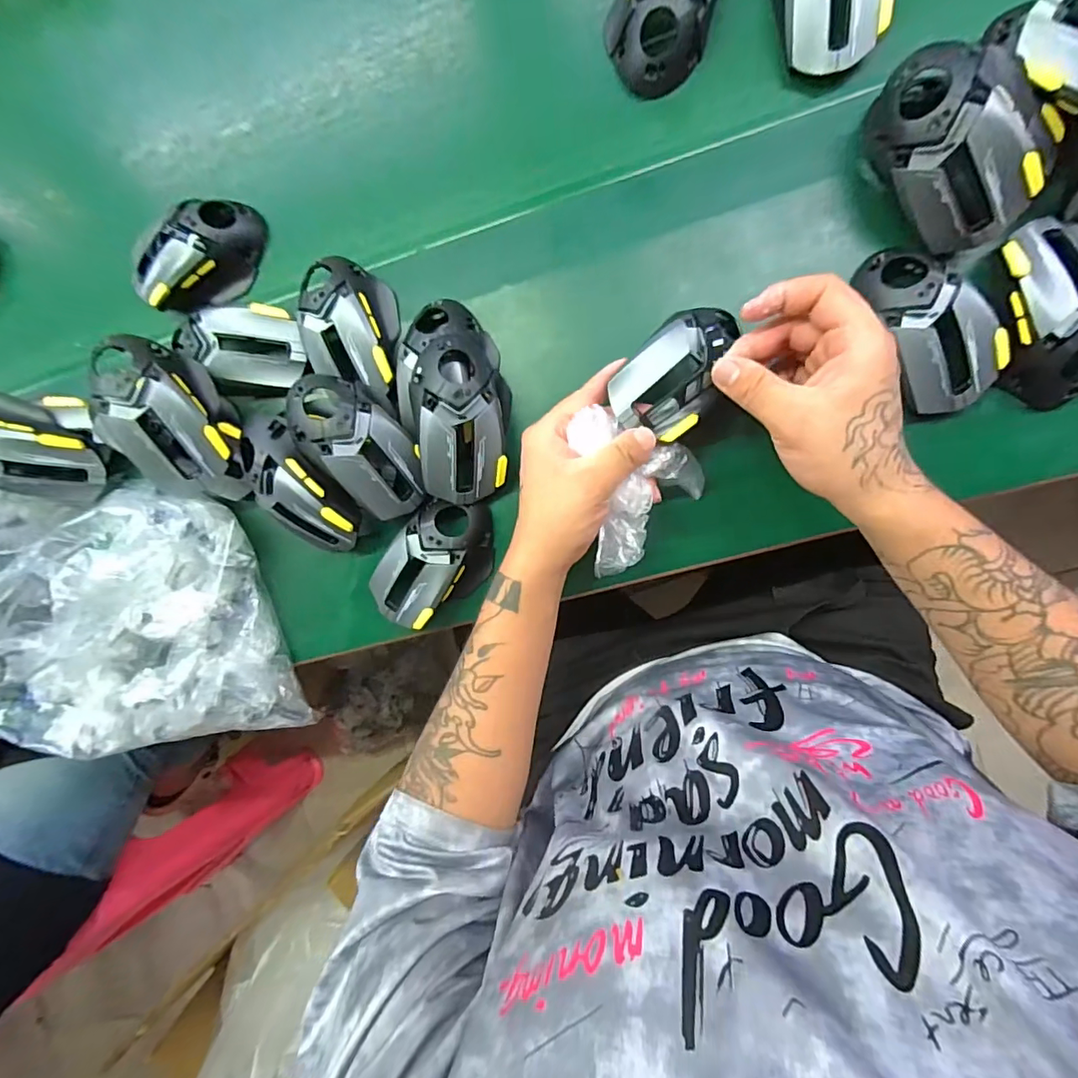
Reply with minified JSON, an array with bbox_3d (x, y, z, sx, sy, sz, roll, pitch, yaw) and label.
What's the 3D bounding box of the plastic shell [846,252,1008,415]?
[{"bbox_3d":[0.270,-0.148,0.352,0.059,0.037,0.118,-24,90,9],"label":"plastic shell"}]

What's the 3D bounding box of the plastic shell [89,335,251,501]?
[{"bbox_3d":[-0.286,-0.091,0.398,0.069,0.075,0.124,-27,90,9],"label":"plastic shell"}]

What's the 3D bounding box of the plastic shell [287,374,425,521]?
[{"bbox_3d":[-0.137,-0.073,0.384,0.062,0.045,0.109,-41,88,9],"label":"plastic shell"}]

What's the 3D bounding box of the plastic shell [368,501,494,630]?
[{"bbox_3d":[-0.087,0.020,0.418,0.078,0.039,0.119,38,98,4],"label":"plastic shell"}]

